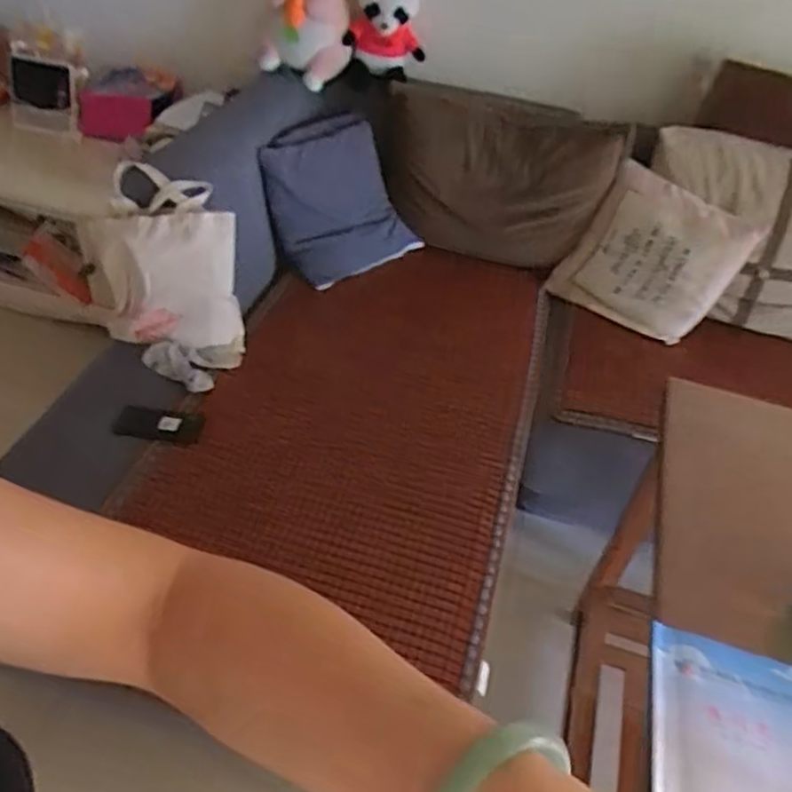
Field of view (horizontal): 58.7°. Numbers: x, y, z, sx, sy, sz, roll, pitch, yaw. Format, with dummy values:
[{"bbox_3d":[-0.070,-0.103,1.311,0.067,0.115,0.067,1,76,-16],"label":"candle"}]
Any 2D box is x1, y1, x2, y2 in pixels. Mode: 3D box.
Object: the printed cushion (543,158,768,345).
[{"bbox_3d":[0.642,-0.341,1.787,0.377,0.374,0.106,38,17,20],"label":"printed cushion"}]

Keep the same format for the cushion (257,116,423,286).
[{"bbox_3d":[-0.159,-0.522,1.844,0.376,0.092,0.418,-30,96,-29],"label":"cushion"}]

